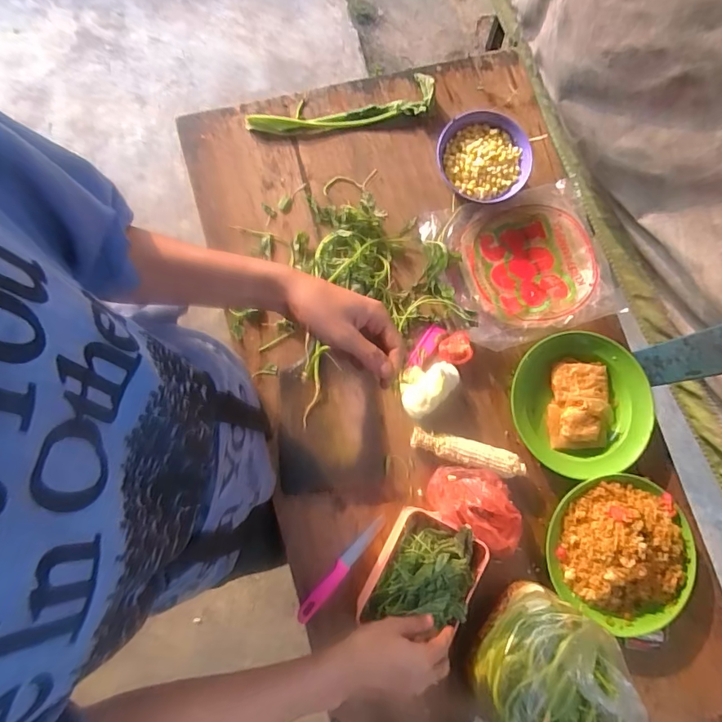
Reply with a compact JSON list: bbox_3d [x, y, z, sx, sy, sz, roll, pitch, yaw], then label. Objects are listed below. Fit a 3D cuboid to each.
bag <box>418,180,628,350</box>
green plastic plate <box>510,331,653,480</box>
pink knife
[{"bbox_3d":[0.254,-0.153,0.724,0.258,0.033,0.224,-17,80,-3],"label":"bag"},{"bbox_3d":[0.331,0.066,0.697,0.201,0.039,0.202,0,79,0],"label":"green plastic plate"},{"bbox_3d":[-0.027,0.282,0.636,0.021,0.015,0.170,39,82,7],"label":"pink knife"}]

